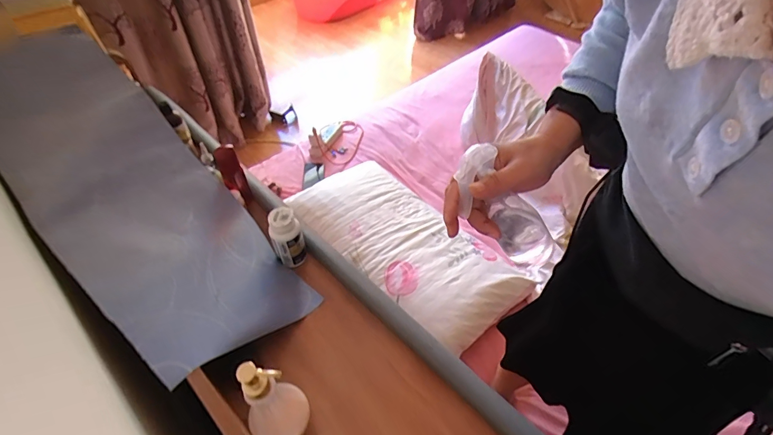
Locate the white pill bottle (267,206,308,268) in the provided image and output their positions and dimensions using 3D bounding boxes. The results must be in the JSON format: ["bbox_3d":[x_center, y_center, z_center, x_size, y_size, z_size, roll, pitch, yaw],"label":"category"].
[{"bbox_3d":[-0.164,0.035,0.678,0.050,0.108,0.043,-16,51,-14],"label":"white pill bottle"}]

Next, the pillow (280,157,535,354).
[{"bbox_3d":[0.040,0.057,1.203,0.372,0.080,0.705,-32,56,-25],"label":"pillow"}]

